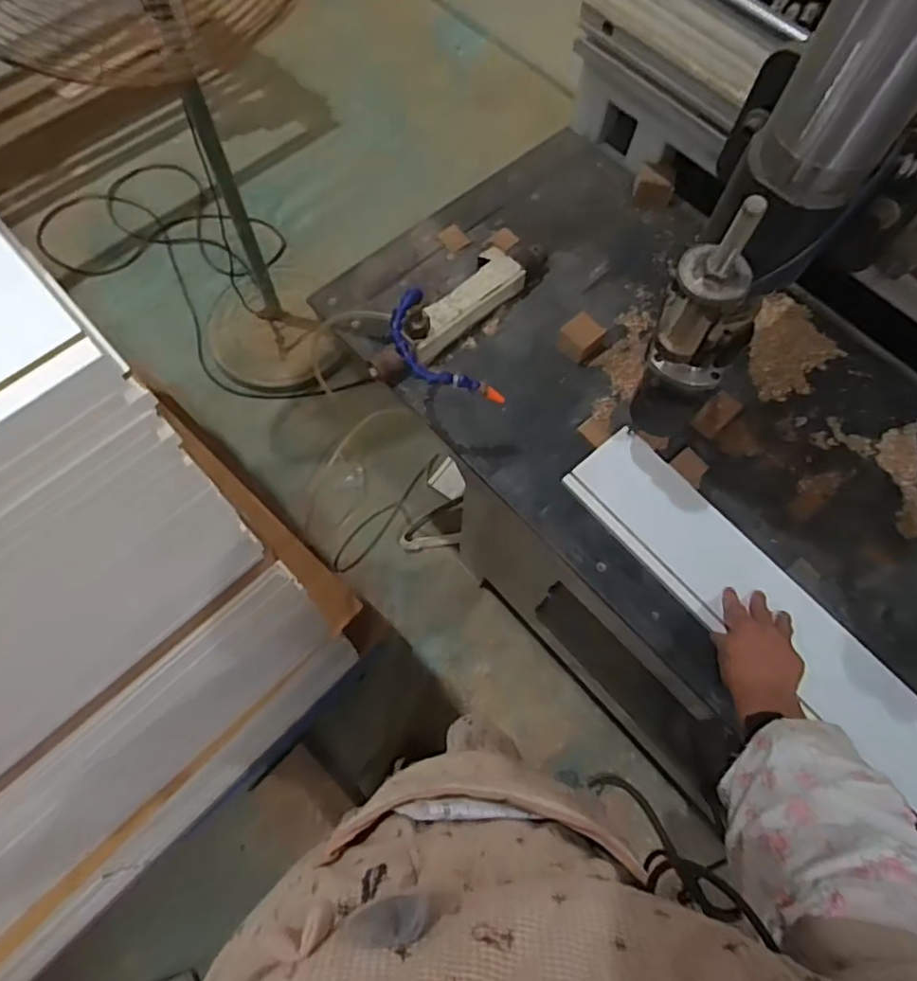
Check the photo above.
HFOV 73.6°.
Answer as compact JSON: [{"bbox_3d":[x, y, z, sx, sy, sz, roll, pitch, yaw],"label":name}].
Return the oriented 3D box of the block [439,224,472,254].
[{"bbox_3d":[-0.005,-0.381,0.928,0.038,0.006,0.048,-37,74,-14],"label":"block"}]

